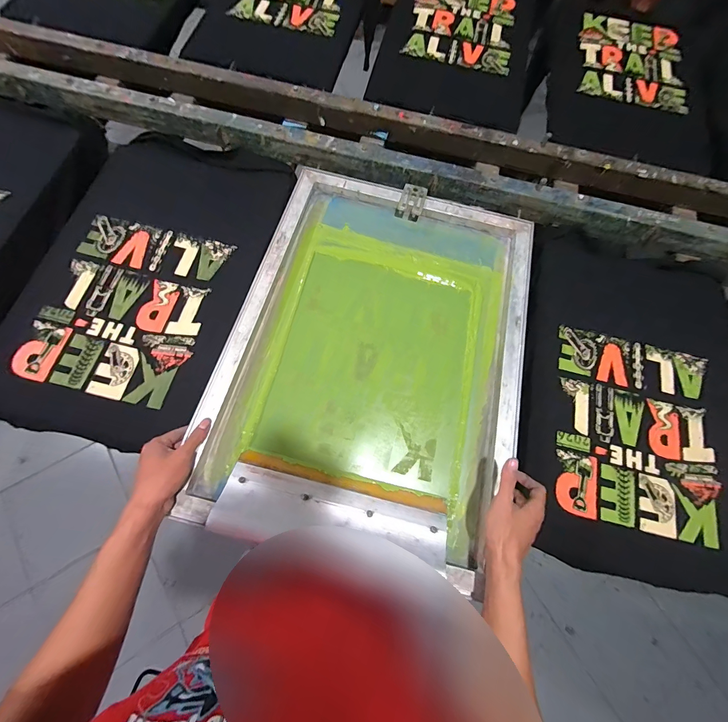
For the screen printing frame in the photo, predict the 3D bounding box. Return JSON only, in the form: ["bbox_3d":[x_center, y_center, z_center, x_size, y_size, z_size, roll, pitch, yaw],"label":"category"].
[{"bbox_3d":[0.031,-0.042,0.597,0.504,0.067,0.691,14,69,3],"label":"screen printing frame"}]

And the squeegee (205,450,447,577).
[{"bbox_3d":[-0.043,0.226,0.486,0.323,0.028,0.116,14,46,1],"label":"squeegee"}]

